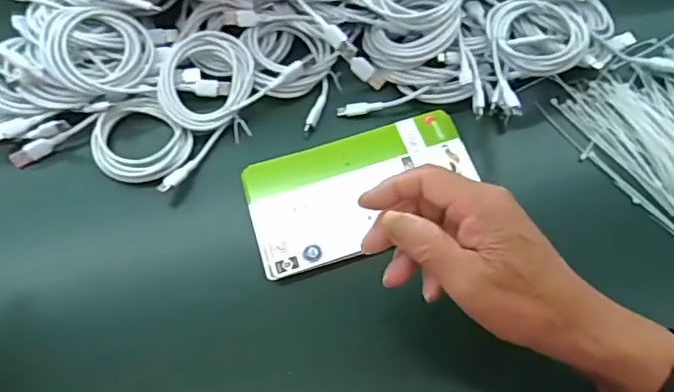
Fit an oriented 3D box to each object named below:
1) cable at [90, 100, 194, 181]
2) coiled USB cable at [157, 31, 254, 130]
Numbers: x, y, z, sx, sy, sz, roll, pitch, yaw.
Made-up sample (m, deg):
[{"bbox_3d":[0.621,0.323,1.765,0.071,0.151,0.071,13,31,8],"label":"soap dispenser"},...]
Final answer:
[{"bbox_3d":[-0.166,-0.046,0.476,0.079,0.016,0.071,41,71,19],"label":"cable"},{"bbox_3d":[-0.114,-0.100,0.498,0.083,0.024,0.083,0,85,-4],"label":"coiled USB cable"}]

